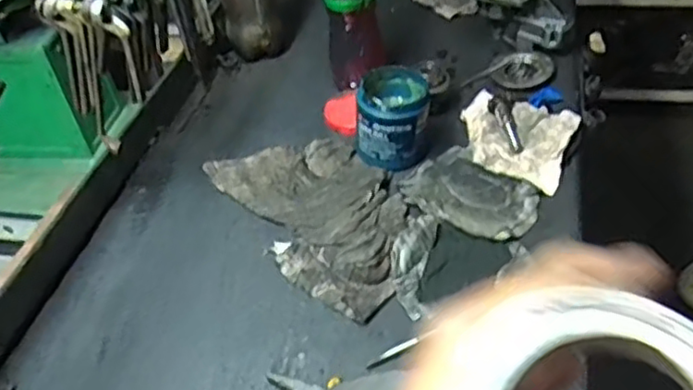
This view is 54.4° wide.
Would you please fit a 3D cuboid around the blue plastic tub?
[{"bbox_3d":[0.061,-0.100,0.868,0.090,0.093,0.105,1,42,9],"label":"blue plastic tub"}]

